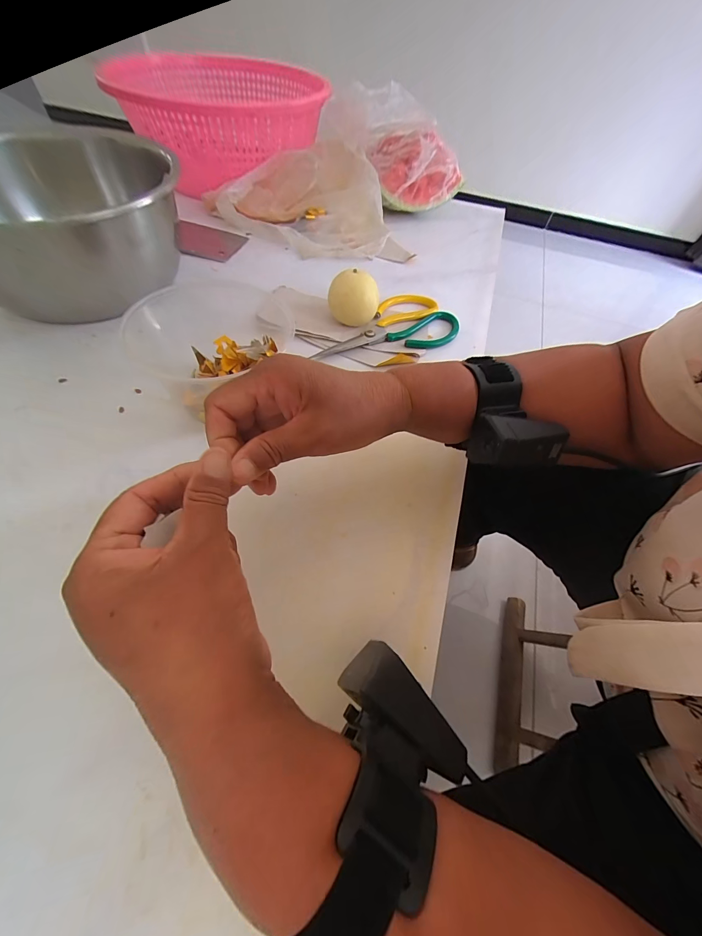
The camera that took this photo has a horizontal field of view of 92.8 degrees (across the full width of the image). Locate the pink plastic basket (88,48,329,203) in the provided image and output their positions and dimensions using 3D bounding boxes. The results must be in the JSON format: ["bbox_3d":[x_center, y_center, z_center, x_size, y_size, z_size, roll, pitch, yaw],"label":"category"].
[{"bbox_3d":[-0.204,-0.535,0.521,0.243,0.126,0.331,-28,63,-21],"label":"pink plastic basket"}]

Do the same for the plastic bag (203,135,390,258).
[{"bbox_3d":[-0.079,-0.396,0.490,0.267,0.102,0.115,12,57,3],"label":"plastic bag"}]

